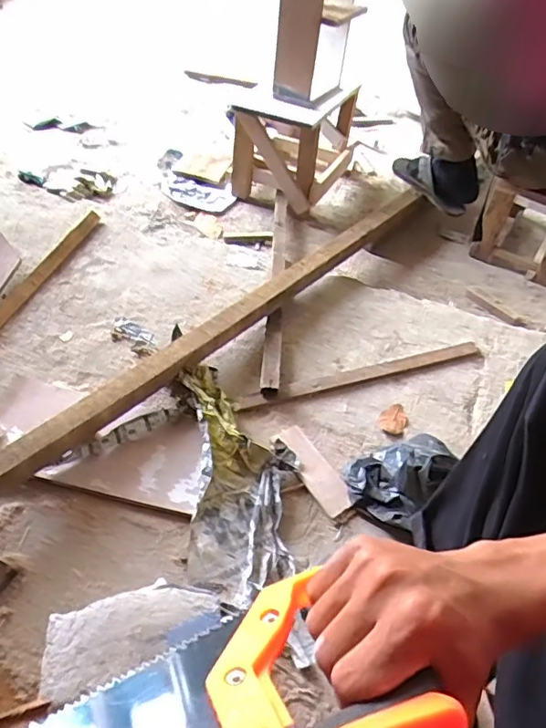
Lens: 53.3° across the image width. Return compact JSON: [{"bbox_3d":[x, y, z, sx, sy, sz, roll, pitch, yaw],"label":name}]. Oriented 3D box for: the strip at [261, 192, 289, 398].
[{"bbox_3d":[0.011,-0.200,1.245,0.034,0.040,0.737,5,46,-1],"label":"strip"}]

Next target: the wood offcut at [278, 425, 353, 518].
[{"bbox_3d":[0.065,0.170,0.892,0.055,0.010,0.173,-21,52,-24],"label":"wood offcut"}]

